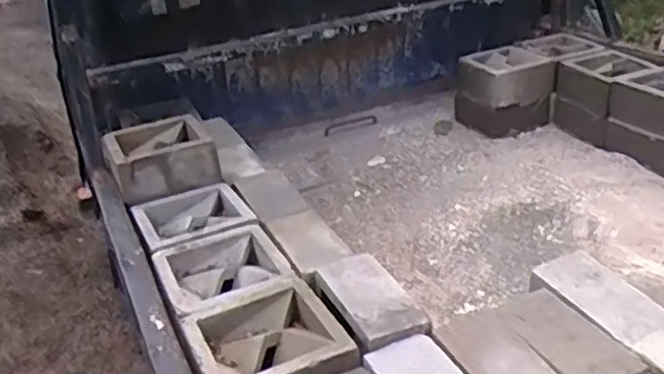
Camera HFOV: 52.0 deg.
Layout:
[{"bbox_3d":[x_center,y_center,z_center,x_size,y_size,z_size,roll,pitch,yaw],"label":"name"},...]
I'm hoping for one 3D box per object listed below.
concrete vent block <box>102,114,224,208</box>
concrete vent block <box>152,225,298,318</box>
[{"bbox_3d":[-0.356,-0.062,1.437,0.215,0.091,0.203,-17,32,-20],"label":"concrete vent block"},{"bbox_3d":[-0.177,0.150,1.122,0.192,0.062,0.195,-17,32,-20],"label":"concrete vent block"}]

